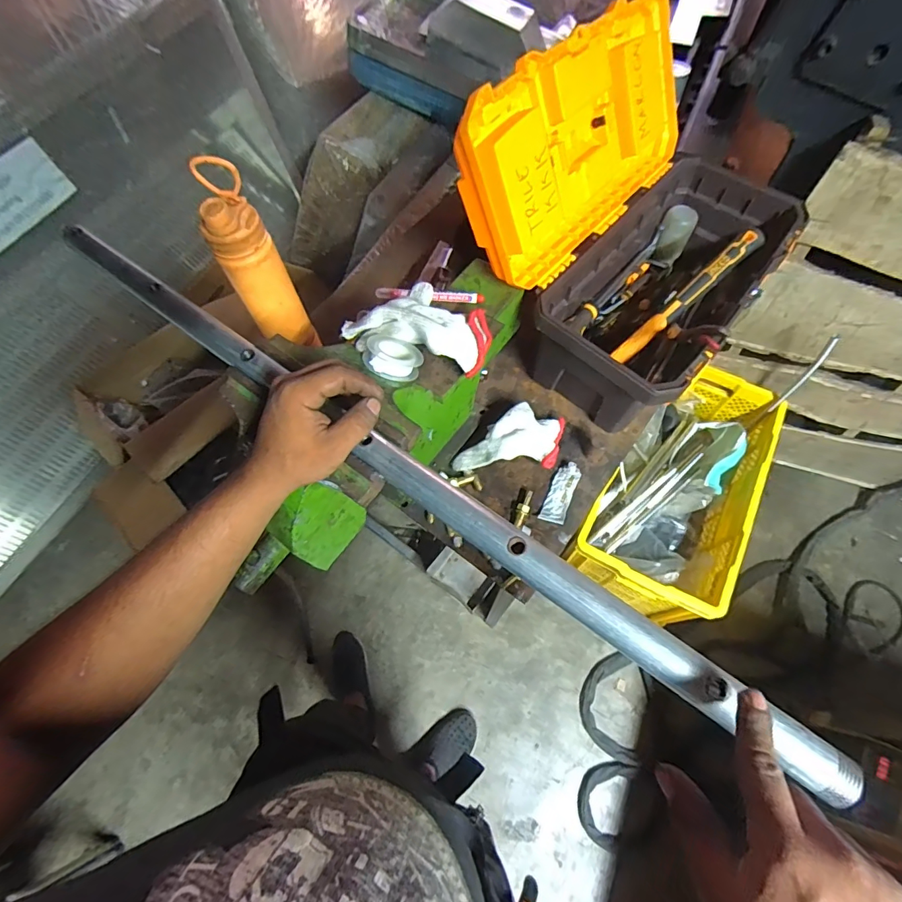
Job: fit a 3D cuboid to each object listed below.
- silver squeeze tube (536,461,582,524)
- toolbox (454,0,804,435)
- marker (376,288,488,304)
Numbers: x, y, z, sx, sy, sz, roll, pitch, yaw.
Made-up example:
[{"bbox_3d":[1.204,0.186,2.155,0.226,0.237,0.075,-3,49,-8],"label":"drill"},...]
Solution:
[{"bbox_3d":[0.154,0.058,0.621,0.033,0.007,0.092,22,67,12],"label":"silver squeeze tube"},{"bbox_3d":[0.262,-0.309,0.622,0.340,0.340,0.431,37,71,18],"label":"toolbox"},{"bbox_3d":[-0.027,-0.195,0.563,0.136,0.015,0.018,7,64,6],"label":"marker"}]

